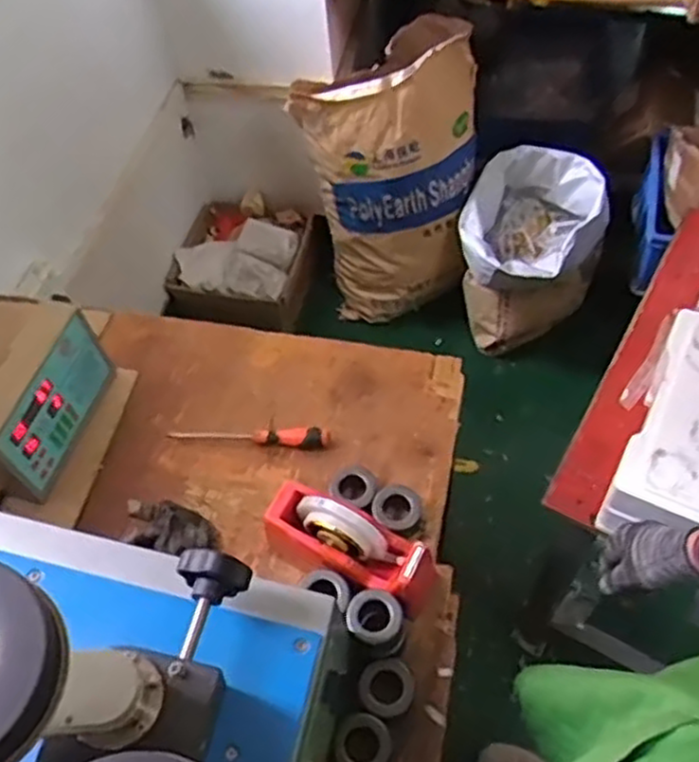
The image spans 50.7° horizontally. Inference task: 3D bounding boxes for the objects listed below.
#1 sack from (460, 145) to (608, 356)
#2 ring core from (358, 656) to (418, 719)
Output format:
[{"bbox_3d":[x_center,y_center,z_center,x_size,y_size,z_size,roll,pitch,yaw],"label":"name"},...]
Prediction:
[{"bbox_3d":[0.433,-0.302,1.794,0.319,0.380,0.315,13,56,13],"label":"sack"},{"bbox_3d":[0.042,0.337,0.810,0.059,0.032,0.061,-2,54,3],"label":"ring core"}]

